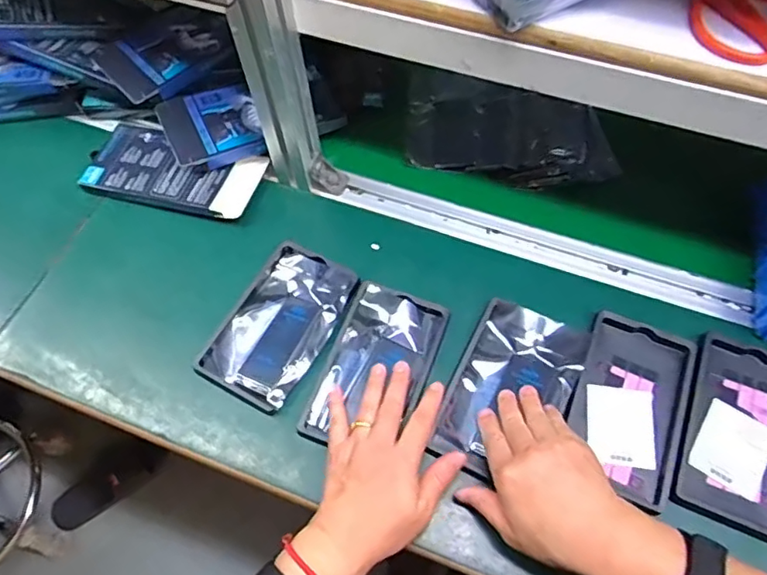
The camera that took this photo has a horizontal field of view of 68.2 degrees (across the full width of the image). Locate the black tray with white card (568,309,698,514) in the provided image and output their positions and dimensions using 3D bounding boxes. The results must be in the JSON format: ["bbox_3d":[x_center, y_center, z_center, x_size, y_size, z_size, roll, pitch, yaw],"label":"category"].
[{"bbox_3d":[0.220,0.102,0.504,0.092,0.017,0.156,21,63,11],"label":"black tray with white card"}]

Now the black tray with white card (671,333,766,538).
[{"bbox_3d":[0.313,0.126,0.490,0.096,0.018,0.160,22,63,12],"label":"black tray with white card"}]

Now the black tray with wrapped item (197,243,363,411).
[{"bbox_3d":[-0.100,0.032,0.547,0.098,0.019,0.159,26,64,14],"label":"black tray with wrapped item"}]

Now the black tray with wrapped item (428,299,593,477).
[{"bbox_3d":[0.111,0.088,0.503,0.102,0.028,0.155,29,65,15],"label":"black tray with wrapped item"}]

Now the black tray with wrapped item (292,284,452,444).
[{"bbox_3d":[-0.007,0.073,0.522,0.087,0.014,0.156,20,63,11],"label":"black tray with wrapped item"}]

